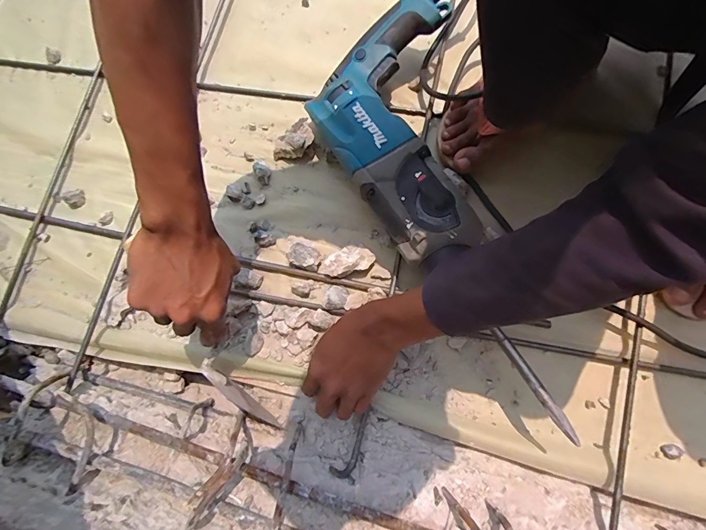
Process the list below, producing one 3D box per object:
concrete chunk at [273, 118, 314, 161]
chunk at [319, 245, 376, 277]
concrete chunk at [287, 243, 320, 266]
[{"bbox_3d":[-0.078,-0.159,0.493,0.058,0.034,0.038,-25,80,-4],"label":"concrete chunk"},{"bbox_3d":[-0.009,-0.006,0.460,0.067,0.022,0.034,-17,80,-2],"label":"chunk"},{"bbox_3d":[-0.062,-0.011,0.466,0.038,0.019,0.025,16,80,4],"label":"concrete chunk"}]

